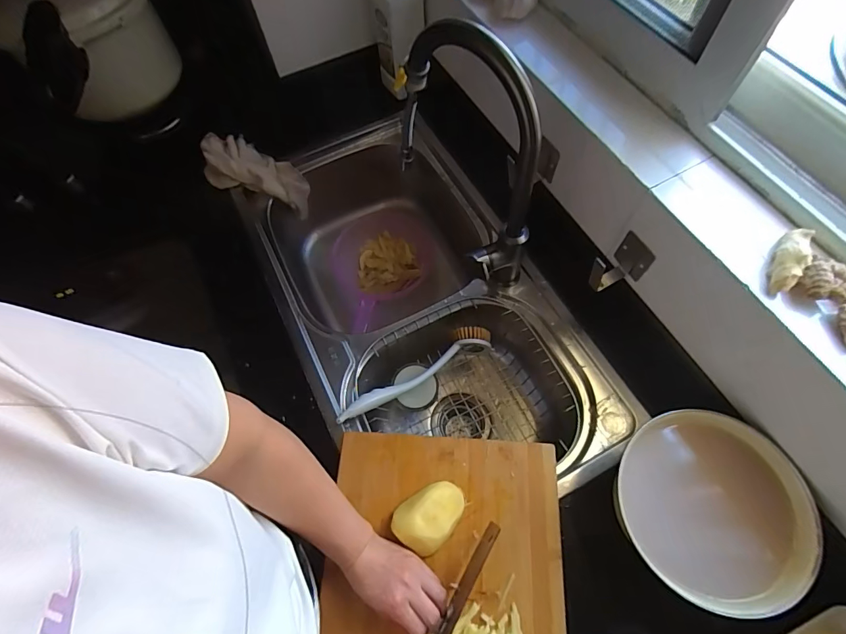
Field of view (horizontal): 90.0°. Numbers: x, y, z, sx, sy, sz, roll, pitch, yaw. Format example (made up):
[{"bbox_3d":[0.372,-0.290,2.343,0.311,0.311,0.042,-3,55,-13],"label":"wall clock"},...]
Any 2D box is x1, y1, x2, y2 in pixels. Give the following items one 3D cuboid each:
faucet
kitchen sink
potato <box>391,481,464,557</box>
[{"bbox_3d":[0.056,-0.206,0.575,0.070,0.380,0.234,-37,69,-14],"label":"faucet"},{"bbox_3d":[-0.018,-0.008,0.788,0.411,0.201,0.721,-25,66,-9],"label":"kitchen sink"},{"bbox_3d":[0.009,0.242,0.518,0.088,0.041,0.061,-42,70,-16],"label":"potato"}]

